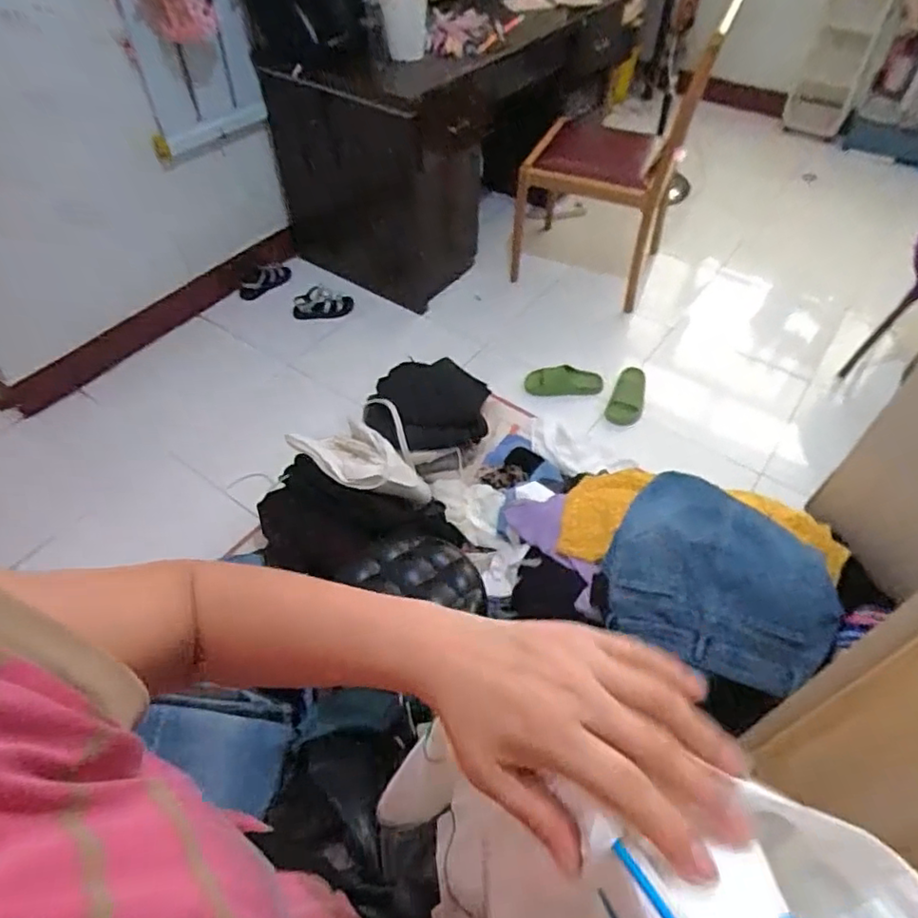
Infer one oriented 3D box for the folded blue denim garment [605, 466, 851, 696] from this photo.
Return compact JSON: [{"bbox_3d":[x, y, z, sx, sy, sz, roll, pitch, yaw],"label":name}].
[{"bbox_3d":[0.500,0.222,1.179,0.386,0.169,0.297,26,55,20],"label":"folded blue denim garment"}]

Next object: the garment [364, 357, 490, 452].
[{"bbox_3d":[-0.089,-0.161,1.759,0.356,0.095,0.288,-5,51,-4],"label":"garment"}]

